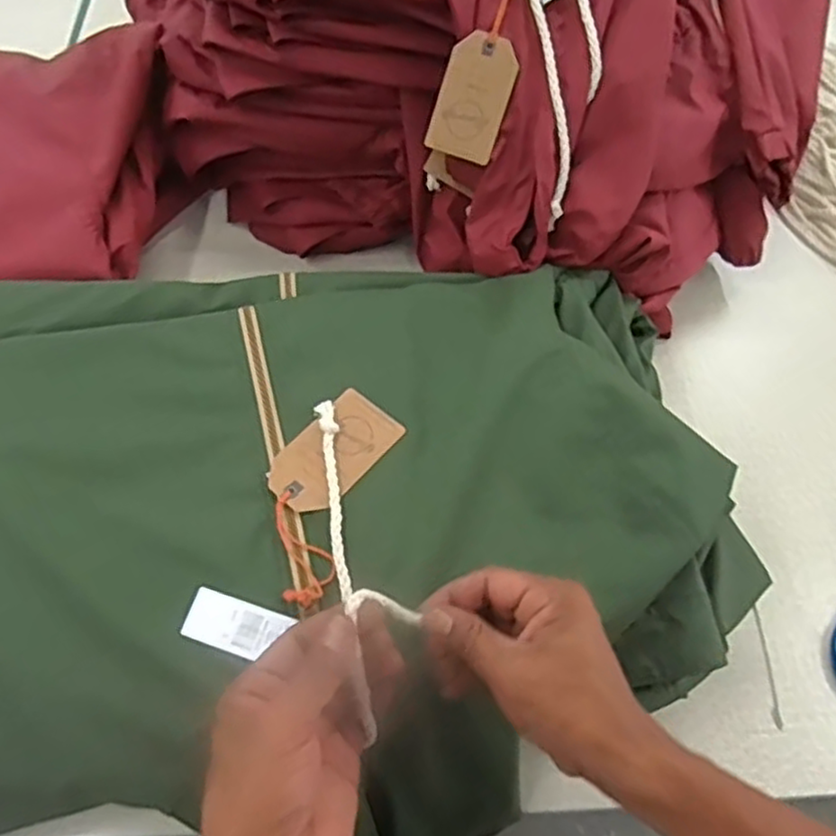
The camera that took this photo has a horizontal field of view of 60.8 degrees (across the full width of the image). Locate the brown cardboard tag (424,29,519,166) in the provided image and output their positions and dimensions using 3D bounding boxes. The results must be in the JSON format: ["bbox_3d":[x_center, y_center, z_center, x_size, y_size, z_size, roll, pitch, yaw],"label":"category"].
[{"bbox_3d":[0.048,-0.275,0.611,0.059,0.006,0.097,19,104,3],"label":"brown cardboard tag"}]

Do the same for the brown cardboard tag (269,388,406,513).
[{"bbox_3d":[-0.062,0.025,0.521,0.057,0.006,0.099,37,65,17],"label":"brown cardboard tag"}]

